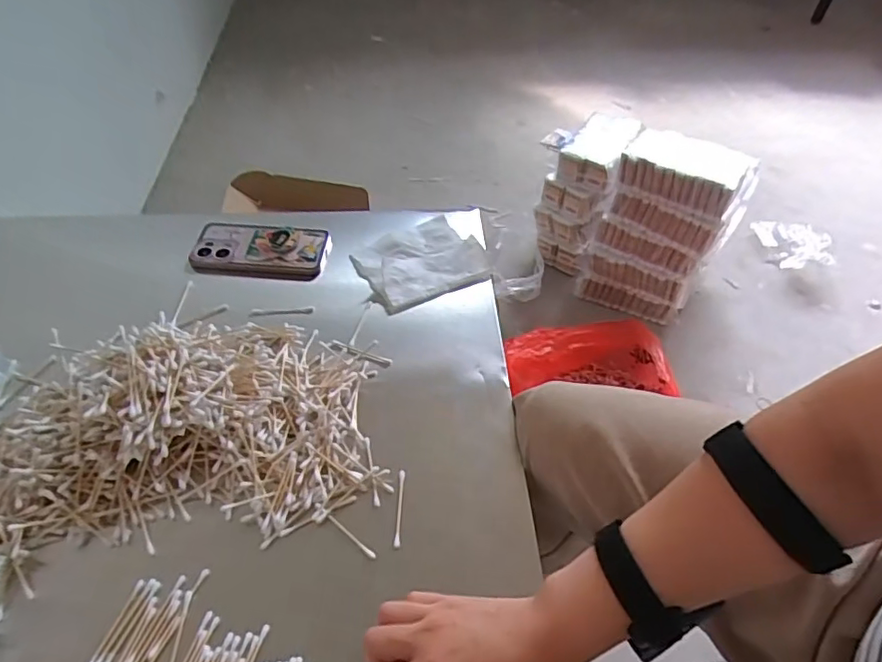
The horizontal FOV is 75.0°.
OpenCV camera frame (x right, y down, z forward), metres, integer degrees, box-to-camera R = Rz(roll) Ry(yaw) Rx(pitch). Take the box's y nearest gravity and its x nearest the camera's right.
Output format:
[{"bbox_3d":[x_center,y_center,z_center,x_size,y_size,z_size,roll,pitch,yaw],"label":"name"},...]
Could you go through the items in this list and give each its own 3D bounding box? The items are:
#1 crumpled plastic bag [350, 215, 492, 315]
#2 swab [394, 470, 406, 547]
[{"bbox_3d":[-0.028,-0.093,0.726,0.152,0.019,0.125,-22,54,-19],"label":"crumpled plastic bag"},{"bbox_3d":[-0.037,0.159,0.523,0.006,0.005,0.073,2,50,1],"label":"swab"}]

